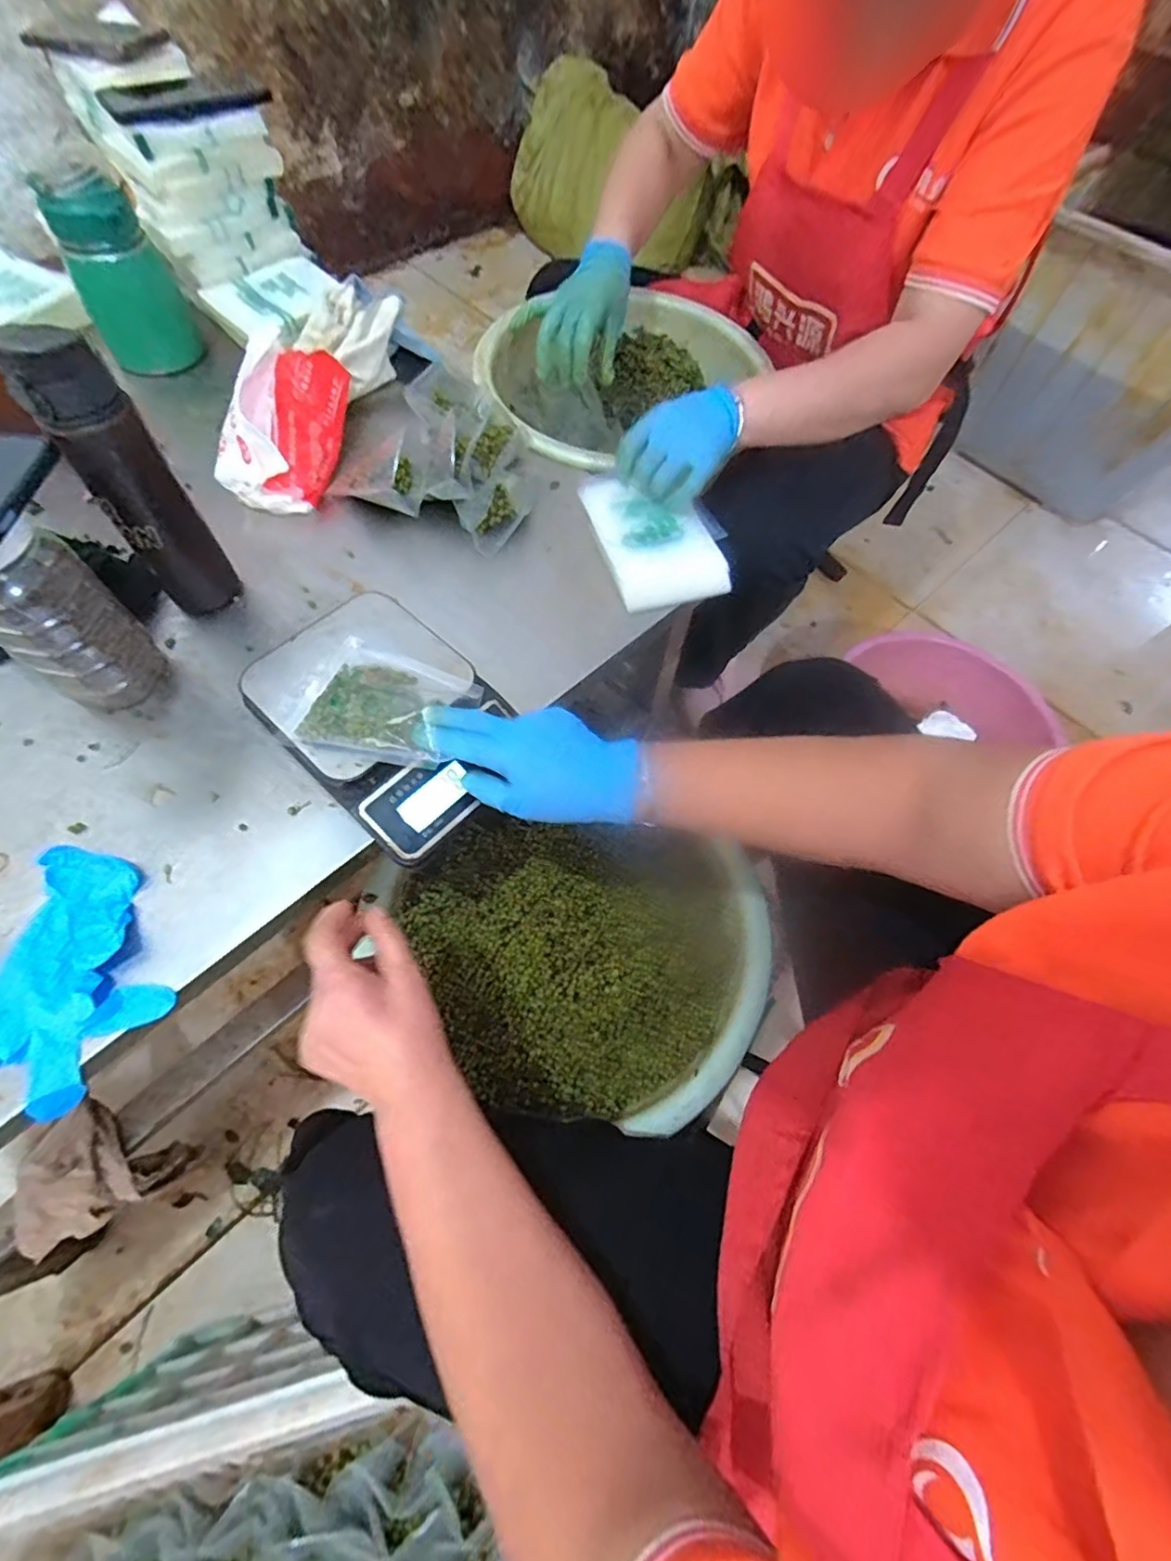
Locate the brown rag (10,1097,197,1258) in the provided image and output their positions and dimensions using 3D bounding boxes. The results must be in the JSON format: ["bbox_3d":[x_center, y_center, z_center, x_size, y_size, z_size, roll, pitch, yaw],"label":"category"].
[{"bbox_3d":[-0.490,0.393,0.588,0.104,0.154,0.102,-27,68,-15],"label":"brown rag"}]

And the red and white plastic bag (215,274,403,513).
[{"bbox_3d":[-0.308,-0.434,0.649,0.141,0.100,0.283,10,64,2],"label":"red and white plastic bag"}]

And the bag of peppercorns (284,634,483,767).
[{"bbox_3d":[-0.151,-0.062,0.442,0.135,0.035,0.094,19,65,7],"label":"bag of peppercorns"}]

